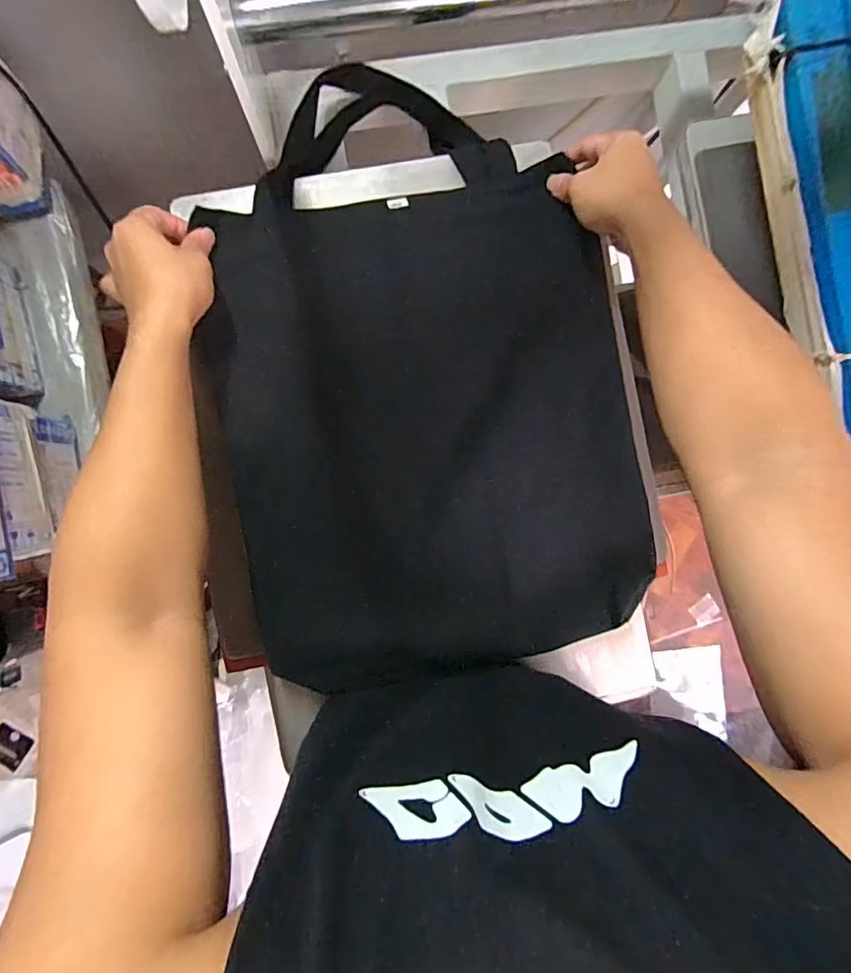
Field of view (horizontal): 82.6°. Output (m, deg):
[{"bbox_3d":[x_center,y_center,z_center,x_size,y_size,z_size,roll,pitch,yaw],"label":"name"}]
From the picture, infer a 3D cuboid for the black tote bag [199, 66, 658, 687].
[{"bbox_3d":[-0.009,-0.115,0.490,0.396,0.038,0.583,-11,88,-4],"label":"black tote bag"}]

